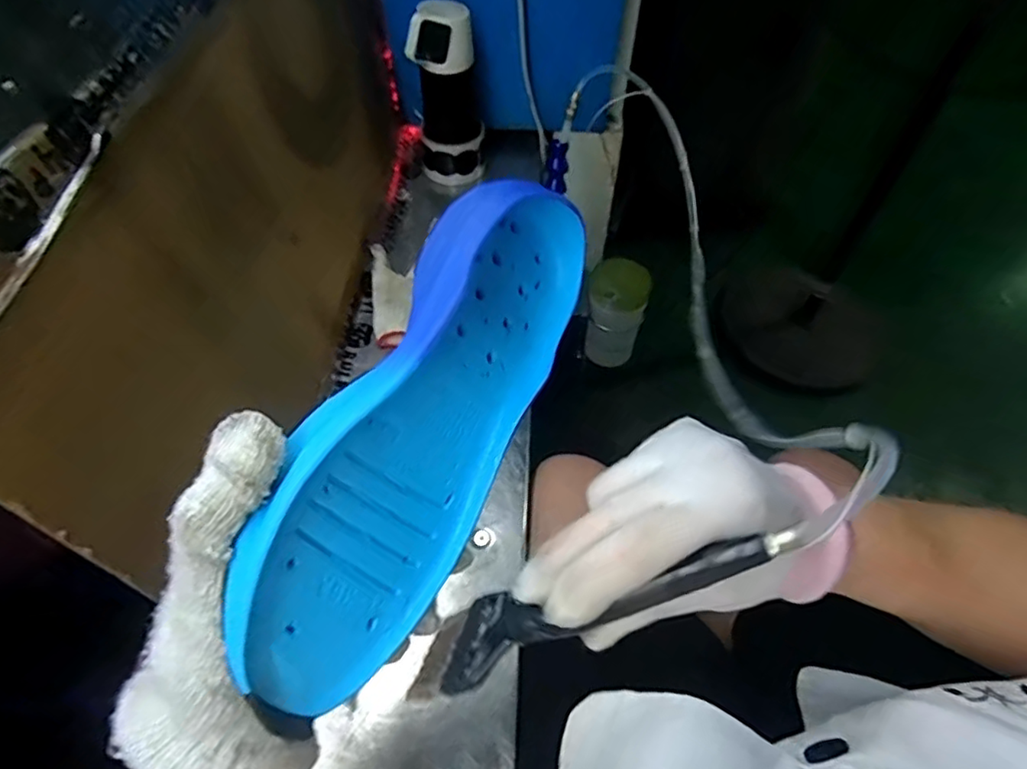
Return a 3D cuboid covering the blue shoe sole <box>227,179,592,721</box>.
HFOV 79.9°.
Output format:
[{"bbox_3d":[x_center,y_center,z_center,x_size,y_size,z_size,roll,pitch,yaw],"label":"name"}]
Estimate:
[{"bbox_3d":[-0.032,0.018,0.275,0.027,0.092,0.237,4,58,46],"label":"blue shoe sole"}]

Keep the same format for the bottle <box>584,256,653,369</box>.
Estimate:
[{"bbox_3d":[0.130,-0.092,0.801,0.078,0.125,0.073,11,54,7],"label":"bottle"}]

